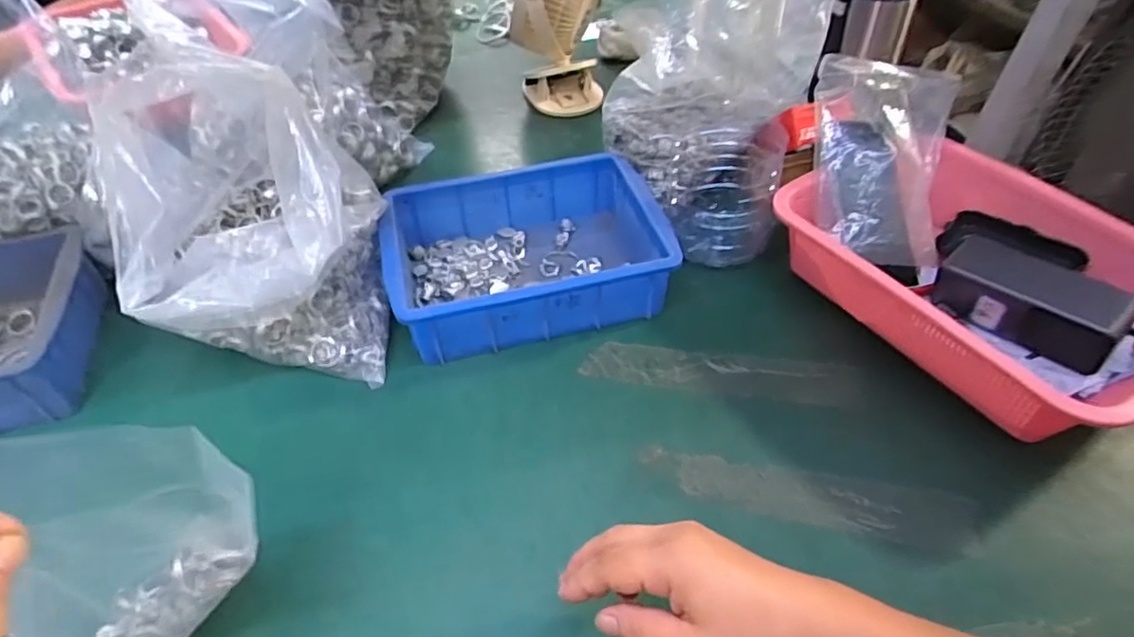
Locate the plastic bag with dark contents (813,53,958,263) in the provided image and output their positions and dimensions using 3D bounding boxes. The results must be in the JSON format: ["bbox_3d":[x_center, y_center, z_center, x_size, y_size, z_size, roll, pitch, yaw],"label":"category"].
[{"bbox_3d":[0.290,-0.141,0.558,0.126,0.037,0.190,2,85,-10],"label":"plastic bag with dark contents"}]

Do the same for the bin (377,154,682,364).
[{"bbox_3d":[-0.040,-0.061,0.578,0.245,0.074,0.173,-10,48,-10],"label":"bin"}]

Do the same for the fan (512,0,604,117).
[{"bbox_3d":[-0.011,-0.357,0.773,0.111,0.175,0.080,2,47,2],"label":"fan"}]

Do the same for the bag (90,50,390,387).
[{"bbox_3d":[-0.262,-0.090,0.512,0.193,0.210,0.232,-7,47,-6],"label":"bag"}]

